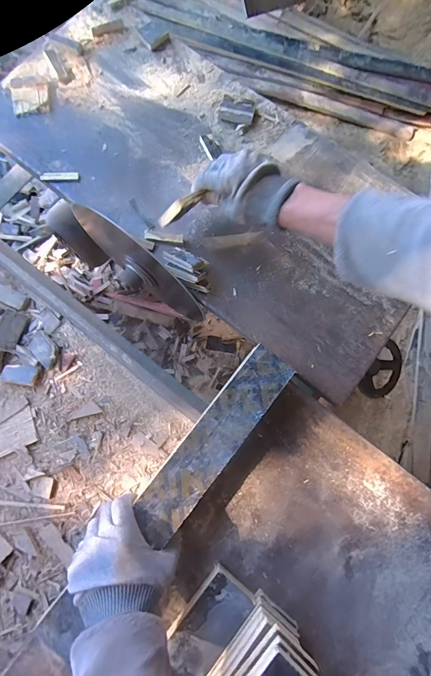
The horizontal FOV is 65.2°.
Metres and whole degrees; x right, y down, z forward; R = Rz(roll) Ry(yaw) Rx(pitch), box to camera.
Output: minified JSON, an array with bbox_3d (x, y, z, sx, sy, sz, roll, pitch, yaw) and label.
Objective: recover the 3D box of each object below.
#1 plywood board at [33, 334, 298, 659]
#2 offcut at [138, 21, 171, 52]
[{"bbox_3d":[-0.050,0.193,0.431,0.064,0.007,0.433,39,80,7],"label":"plywood board"},{"bbox_3d":[-0.114,-0.575,0.638,0.048,0.013,0.049,-38,81,-8],"label":"offcut"}]

